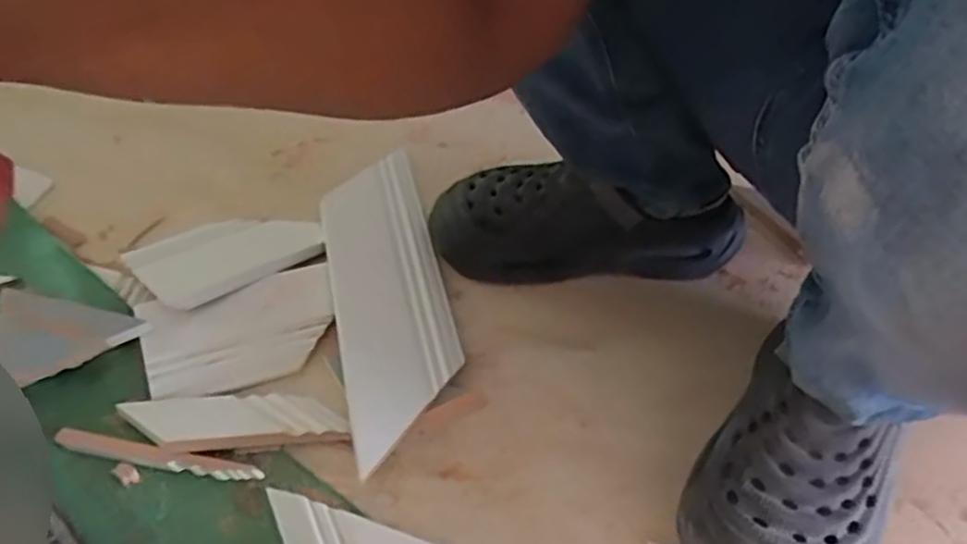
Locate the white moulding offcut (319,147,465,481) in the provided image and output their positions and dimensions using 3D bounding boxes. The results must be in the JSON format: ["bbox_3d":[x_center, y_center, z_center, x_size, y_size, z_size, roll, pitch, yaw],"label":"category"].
[{"bbox_3d":[-0.078,0.019,0.607,0.098,0.023,0.305,-1,51,-20],"label":"white moulding offcut"}]

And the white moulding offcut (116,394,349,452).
[{"bbox_3d":[-0.182,0.108,0.529,0.155,0.018,0.048,-4,48,-10],"label":"white moulding offcut"}]

